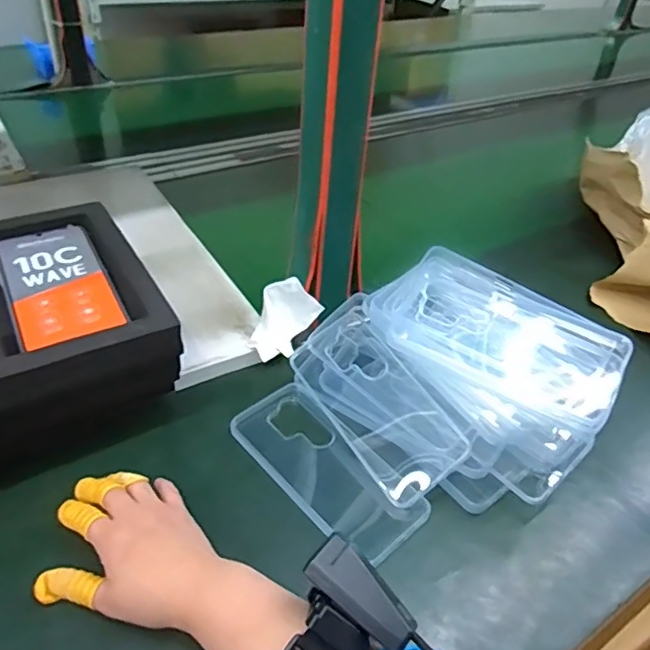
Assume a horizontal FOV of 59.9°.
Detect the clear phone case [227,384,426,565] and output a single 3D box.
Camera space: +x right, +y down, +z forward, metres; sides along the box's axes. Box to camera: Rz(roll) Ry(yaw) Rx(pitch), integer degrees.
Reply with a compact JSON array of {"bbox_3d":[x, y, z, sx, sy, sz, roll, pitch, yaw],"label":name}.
[{"bbox_3d":[-0.001,0.120,0.478,0.078,0.015,0.176,-28,50,-34],"label":"clear phone case"}]

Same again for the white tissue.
[{"bbox_3d":[-0.039,-0.003,0.569,0.063,0.059,0.063,9,39,4],"label":"white tissue"}]

